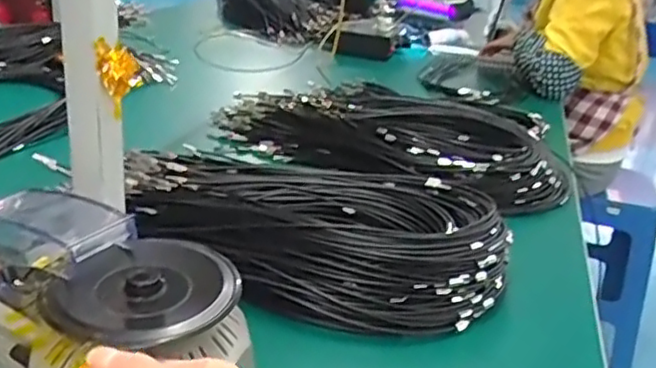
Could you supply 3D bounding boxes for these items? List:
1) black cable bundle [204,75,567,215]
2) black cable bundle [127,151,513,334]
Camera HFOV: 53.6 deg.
[{"bbox_3d":[0.092,-0.082,1.048,0.559,0.070,0.267,19,27,25],"label":"black cable bundle"},{"bbox_3d":[-0.032,0.029,0.745,0.463,0.070,0.304,11,25,10],"label":"black cable bundle"}]

